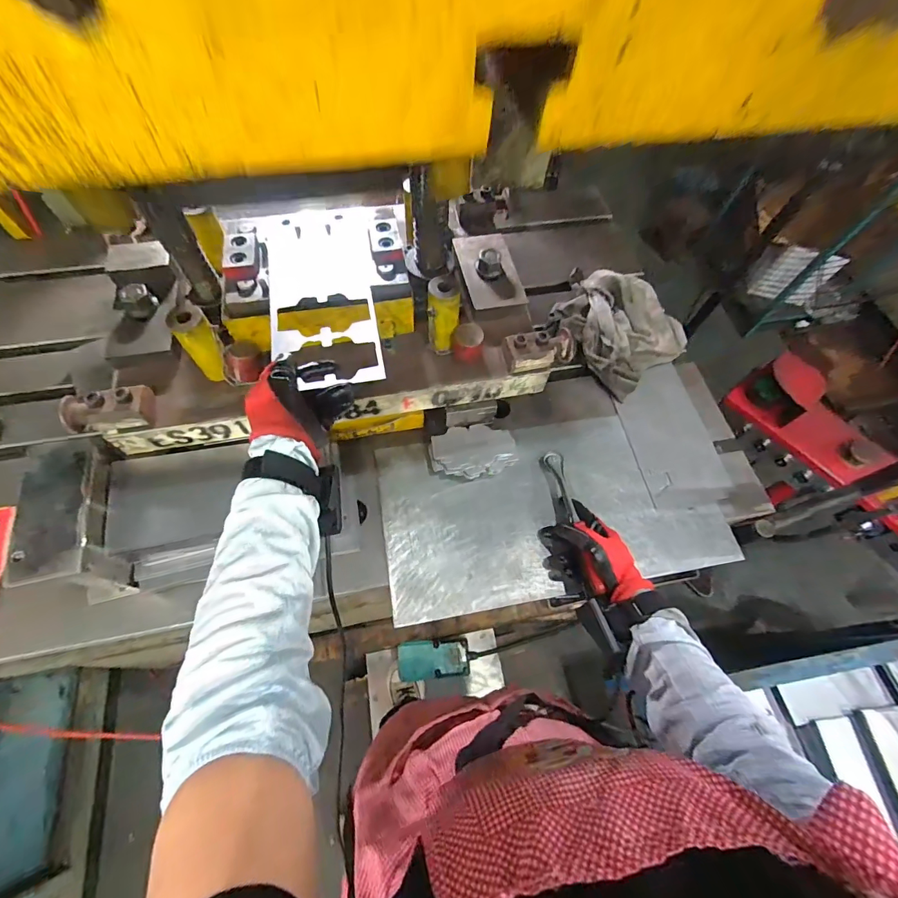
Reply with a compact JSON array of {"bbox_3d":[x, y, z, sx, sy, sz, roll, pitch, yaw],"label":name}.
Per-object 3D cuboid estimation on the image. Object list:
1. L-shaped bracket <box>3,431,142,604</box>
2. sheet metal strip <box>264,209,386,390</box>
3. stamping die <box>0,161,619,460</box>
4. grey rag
[{"bbox_3d":[-0.446,0.093,0.533,0.073,0.145,0.169,-13,64,-9],"label":"L-shaped bracket"},{"bbox_3d":[-0.154,-0.199,0.524,0.130,0.007,0.293,-9,64,-8],"label":"sheet metal strip"},{"bbox_3d":[-0.177,-0.191,0.594,0.601,0.248,0.330,-10,63,-8],"label":"stamping die"},{"bbox_3d":[0.291,-0.223,0.745,0.186,0.069,0.219,-33,69,-18],"label":"grey rag"}]

